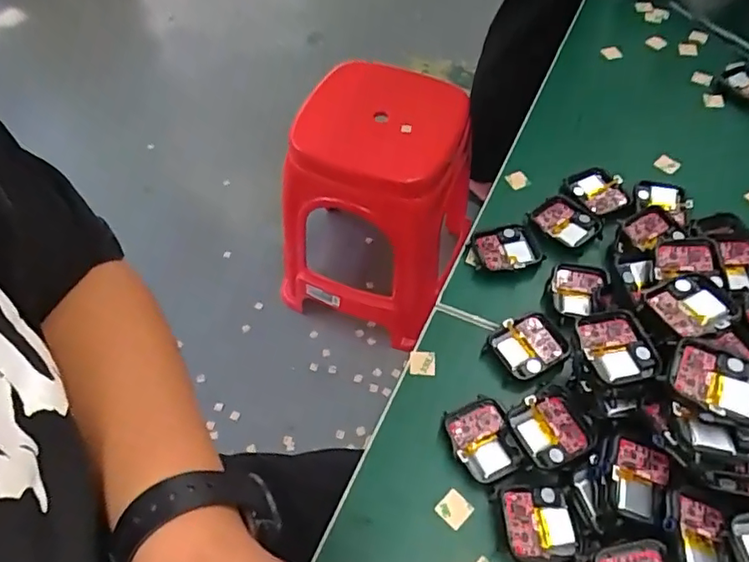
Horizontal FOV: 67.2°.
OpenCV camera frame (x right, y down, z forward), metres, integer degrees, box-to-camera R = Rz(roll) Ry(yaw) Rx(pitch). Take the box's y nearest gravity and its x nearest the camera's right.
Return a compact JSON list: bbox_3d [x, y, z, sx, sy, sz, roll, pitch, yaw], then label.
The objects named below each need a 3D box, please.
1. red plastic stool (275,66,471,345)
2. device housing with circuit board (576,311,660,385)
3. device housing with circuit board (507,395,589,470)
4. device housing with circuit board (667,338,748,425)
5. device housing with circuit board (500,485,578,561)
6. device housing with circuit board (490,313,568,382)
[{"bbox_3d":[-0.012,-0.135,1.057,0.329,0.404,0.302,12,56,8],"label":"red plastic stool"},{"bbox_3d":[0.129,0.035,0.302,0.036,0.009,0.042,-5,55,-3],"label":"device housing with circuit board"},{"bbox_3d":[0.095,0.082,0.306,0.038,0.014,0.038,-19,57,-12],"label":"device housing with circuit board"},{"bbox_3d":[0.167,0.052,0.278,0.044,0.016,0.037,20,58,14],"label":"device housing with circuit board"},{"bbox_3d":[0.084,0.123,0.284,0.036,0.007,0.037,-2,55,-1],"label":"device housing with circuit board"},{"bbox_3d":[0.094,0.040,0.344,0.041,0.011,0.036,-25,59,-16],"label":"device housing with circuit board"}]

